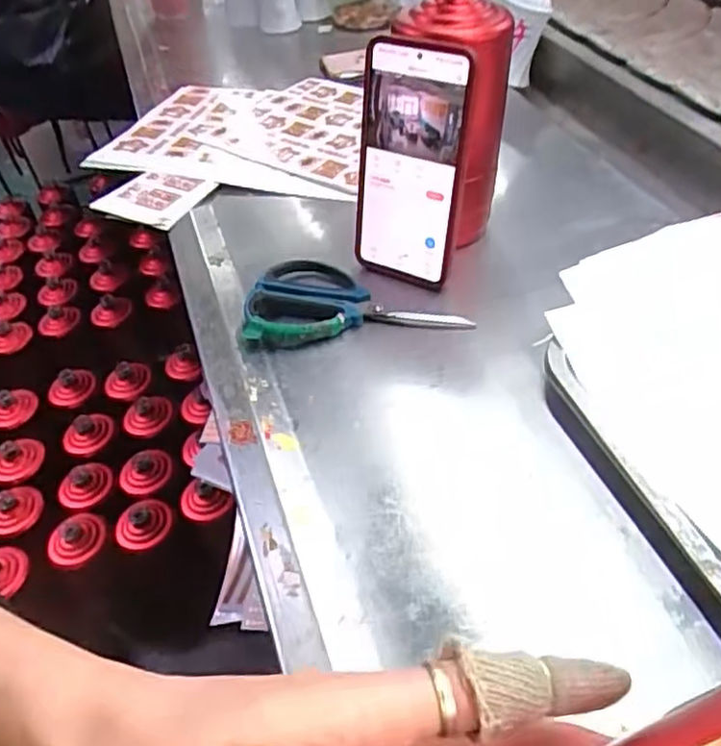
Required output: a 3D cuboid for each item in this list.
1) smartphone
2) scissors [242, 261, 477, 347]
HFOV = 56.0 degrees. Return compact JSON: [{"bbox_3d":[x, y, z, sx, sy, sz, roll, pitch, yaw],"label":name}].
[{"bbox_3d":[0.033,-0.148,0.496,0.086,0.167,0.015,18,34,26],"label":"smartphone"},{"bbox_3d":[-0.003,-0.055,0.501,0.160,0.010,0.085,-1,45,6],"label":"scissors"}]

